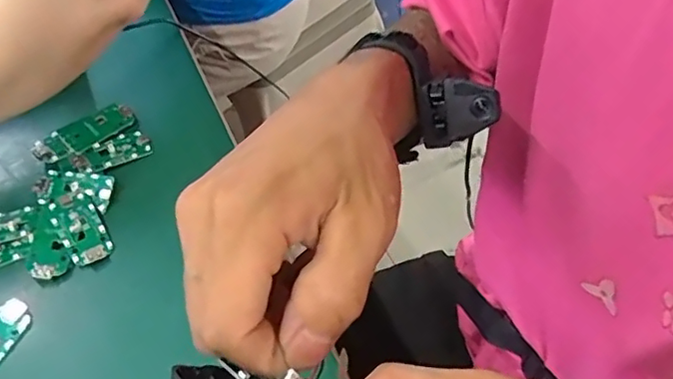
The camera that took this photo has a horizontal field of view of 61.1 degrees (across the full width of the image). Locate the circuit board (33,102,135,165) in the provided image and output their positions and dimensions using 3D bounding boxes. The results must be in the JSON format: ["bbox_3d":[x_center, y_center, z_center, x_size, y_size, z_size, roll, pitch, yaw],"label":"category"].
[{"bbox_3d":[-0.216,-0.050,0.491,0.084,0.009,0.037,-31,57,-18],"label":"circuit board"}]

